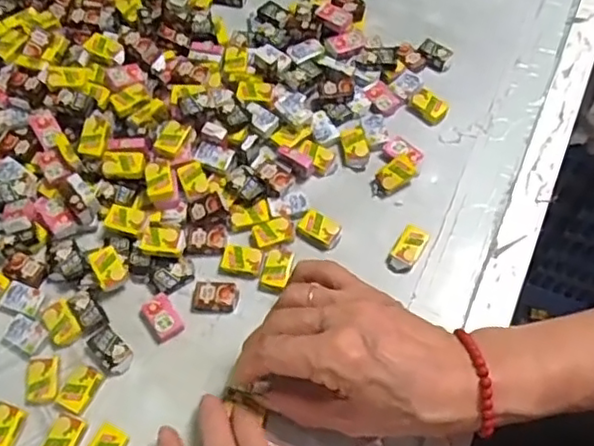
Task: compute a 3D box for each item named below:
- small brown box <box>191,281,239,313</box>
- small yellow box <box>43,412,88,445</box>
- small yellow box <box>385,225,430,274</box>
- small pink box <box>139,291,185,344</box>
[{"bbox_3d":[-0.051,0.046,0.393,0.028,0.005,0.020,6,63,5],"label":"small brown box"},{"bbox_3d":[-0.130,0.121,0.352,0.017,0.004,0.026,19,65,11],"label":"small yellow box"},{"bbox_3d":[0.070,0.017,0.402,0.016,0.007,0.033,29,67,16],"label":"small yellow box"},{"bbox_3d":[-0.083,0.058,0.386,0.019,0.009,0.027,-32,66,-14],"label":"small pink box"}]

